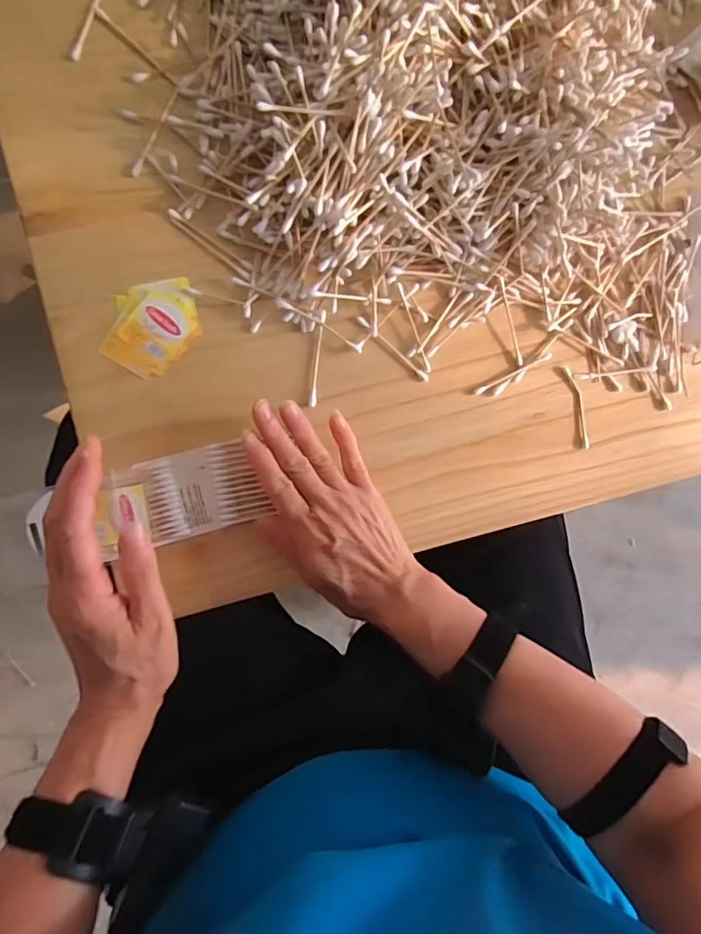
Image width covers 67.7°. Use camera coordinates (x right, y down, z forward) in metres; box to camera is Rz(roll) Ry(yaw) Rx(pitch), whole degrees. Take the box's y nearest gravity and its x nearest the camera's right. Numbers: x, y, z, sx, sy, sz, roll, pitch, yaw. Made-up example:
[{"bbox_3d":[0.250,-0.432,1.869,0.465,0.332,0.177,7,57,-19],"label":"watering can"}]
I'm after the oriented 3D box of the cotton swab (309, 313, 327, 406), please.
[{"bbox_3d":[-0.025,-0.082,0.398,0.006,0.006,0.072,6,93,-9],"label":"cotton swab"}]

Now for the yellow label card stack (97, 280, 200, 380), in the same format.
[{"bbox_3d":[-0.144,-0.104,0.381,0.057,0.004,0.075,42,87,-9],"label":"yellow label card stack"}]

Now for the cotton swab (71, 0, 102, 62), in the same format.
[{"bbox_3d":[-0.180,-0.317,0.363,0.006,0.004,0.072,21,90,-10],"label":"cotton swab"}]

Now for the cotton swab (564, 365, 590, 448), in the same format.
[{"bbox_3d":[0.192,-0.050,0.438,0.009,0.004,0.070,-17,96,-7],"label":"cotton swab"}]

